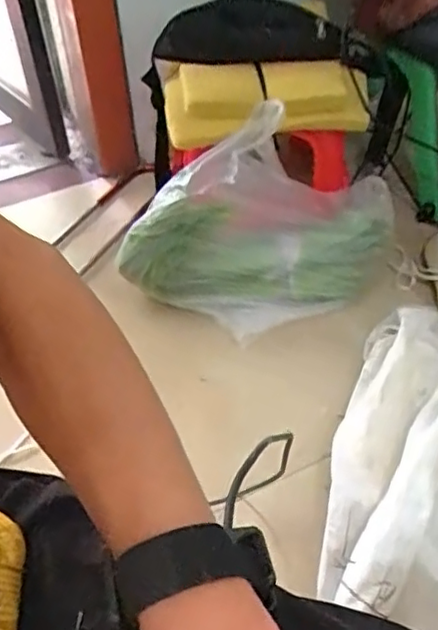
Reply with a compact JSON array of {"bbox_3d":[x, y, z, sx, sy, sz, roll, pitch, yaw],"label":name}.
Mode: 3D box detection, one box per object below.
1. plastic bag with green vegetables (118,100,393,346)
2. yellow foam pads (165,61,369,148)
[{"bbox_3d":[0.059,-0.123,0.930,0.384,0.223,0.229,7,46,10],"label":"plastic bag with green vegetables"},{"bbox_3d":[0.066,-0.323,0.941,0.314,0.095,0.115,4,46,7],"label":"yellow foam pads"}]

